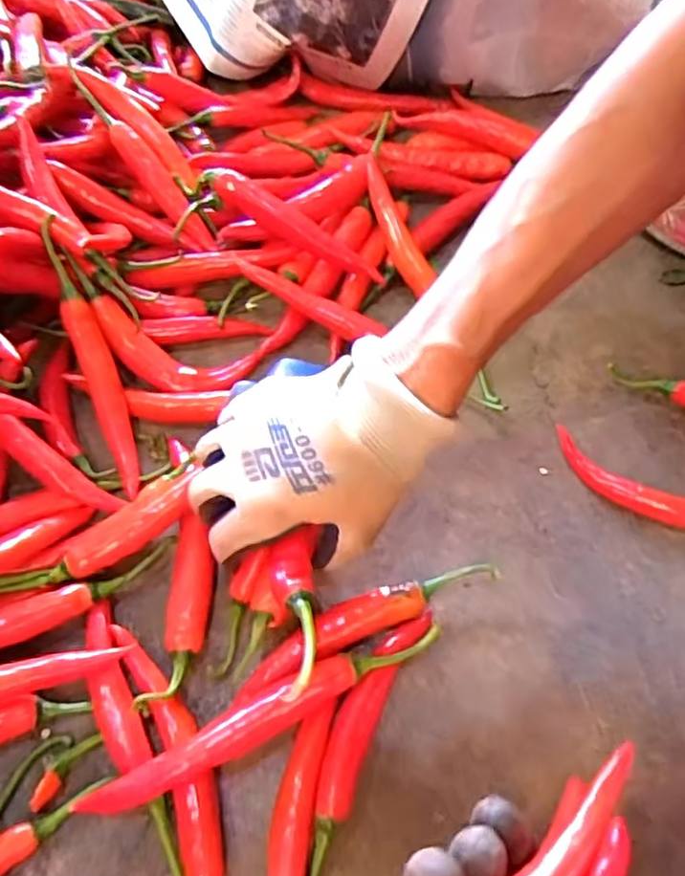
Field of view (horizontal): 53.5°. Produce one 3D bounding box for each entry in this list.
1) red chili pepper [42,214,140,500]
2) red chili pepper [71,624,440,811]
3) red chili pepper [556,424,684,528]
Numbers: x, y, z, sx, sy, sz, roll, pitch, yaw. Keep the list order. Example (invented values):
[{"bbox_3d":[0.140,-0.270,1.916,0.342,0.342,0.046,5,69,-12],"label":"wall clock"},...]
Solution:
[{"bbox_3d":[-0.152,-0.050,0.416,0.020,0.014,0.173,-19,87,-14],"label":"red chili pepper"},{"bbox_3d":[-0.034,0.133,0.328,0.181,0.031,0.020,-26,63,-15],"label":"red chili pepper"},{"bbox_3d":[0.199,0.034,0.402,0.149,0.016,0.037,20,61,11],"label":"red chili pepper"}]

